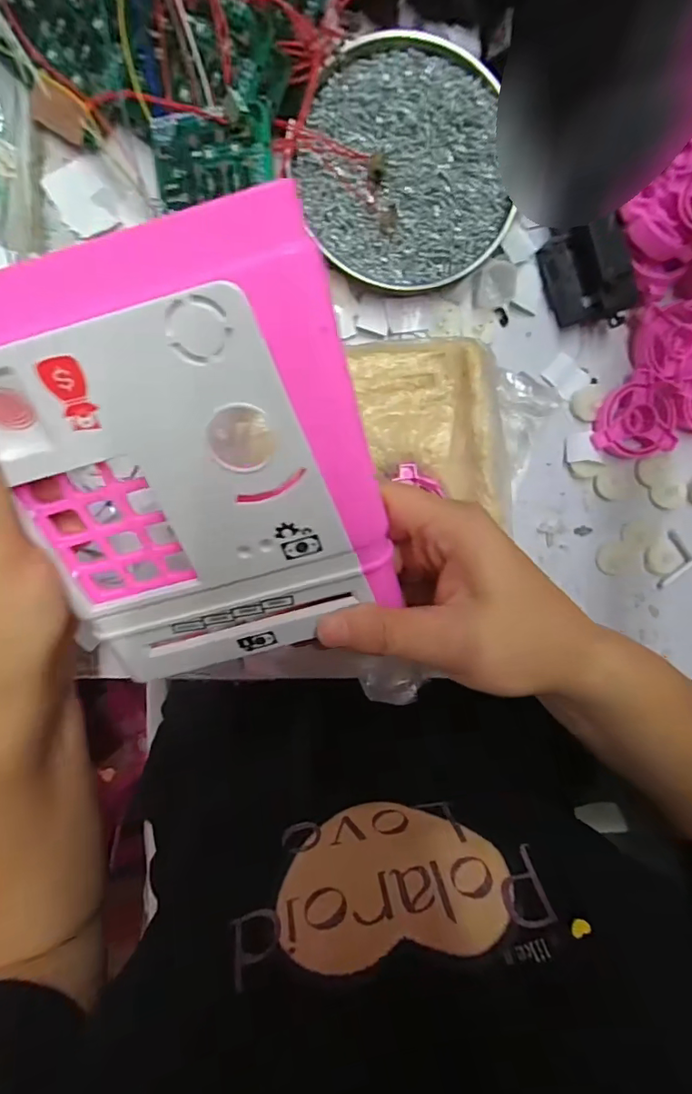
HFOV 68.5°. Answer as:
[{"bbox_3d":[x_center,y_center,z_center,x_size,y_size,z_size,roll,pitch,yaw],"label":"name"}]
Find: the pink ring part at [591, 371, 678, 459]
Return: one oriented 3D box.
[{"bbox_3d":[0.187,-0.082,0.334,0.050,0.016,0.051,0,96,-5],"label":"pink ring part"}]

